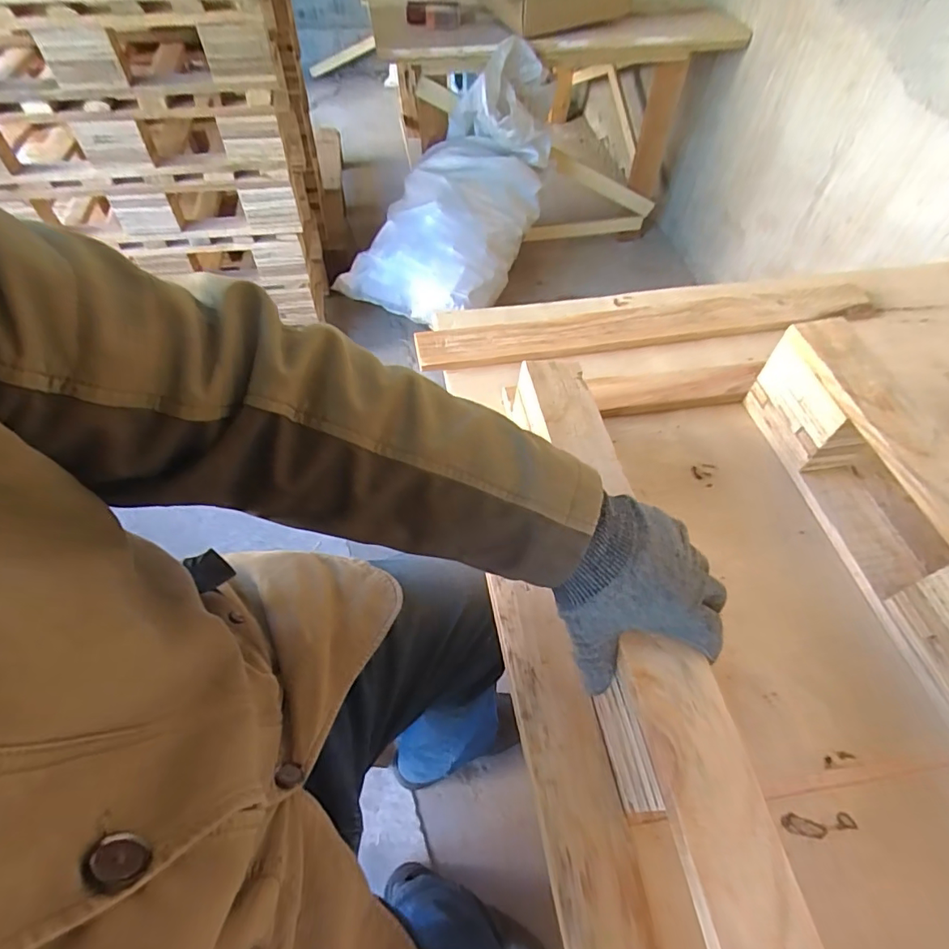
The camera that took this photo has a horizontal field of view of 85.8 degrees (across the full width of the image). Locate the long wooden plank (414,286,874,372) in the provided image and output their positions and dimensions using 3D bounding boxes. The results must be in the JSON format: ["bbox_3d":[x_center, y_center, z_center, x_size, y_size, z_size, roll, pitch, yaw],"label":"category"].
[{"bbox_3d":[0.251,-0.209,0.706,0.657,0.018,0.074,-9,56,-7],"label":"long wooden plank"}]

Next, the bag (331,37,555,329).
[{"bbox_3d":[-0.044,-0.908,1.675,0.495,0.321,0.868,29,88,17],"label":"bag"}]

